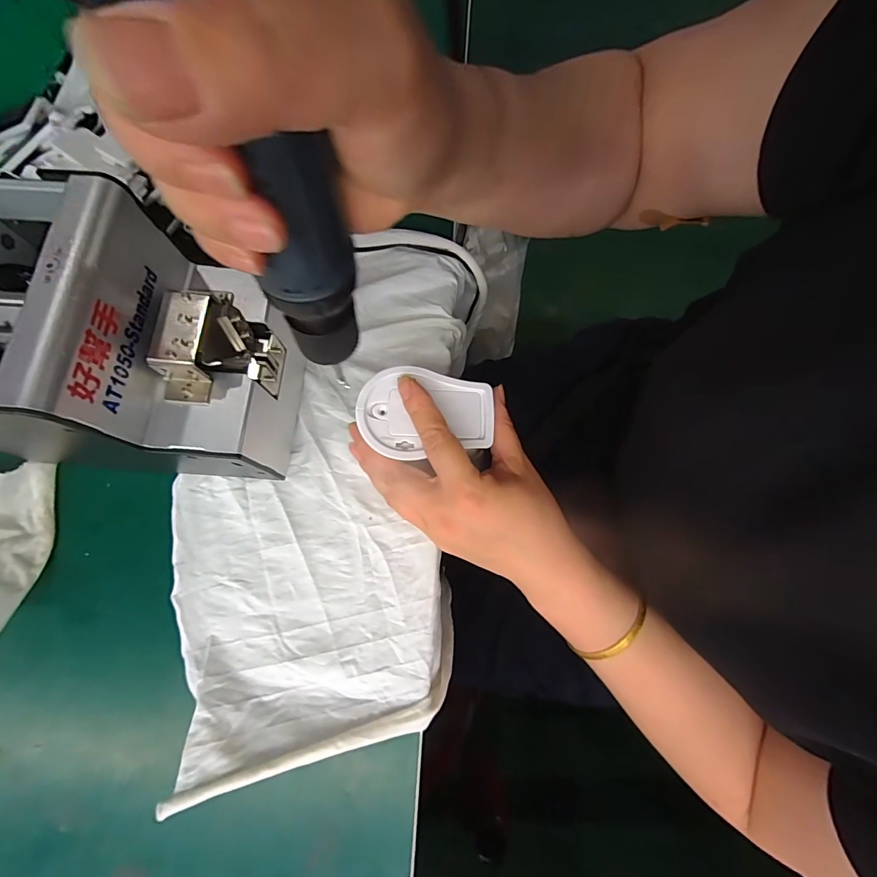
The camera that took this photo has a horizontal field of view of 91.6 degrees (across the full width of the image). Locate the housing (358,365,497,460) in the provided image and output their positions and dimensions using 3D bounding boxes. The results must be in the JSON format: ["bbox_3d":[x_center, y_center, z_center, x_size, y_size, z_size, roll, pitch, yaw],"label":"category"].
[{"bbox_3d":[-0.008,-0.016,0.280,0.086,0.011,0.059,9,76,2],"label":"housing"}]

